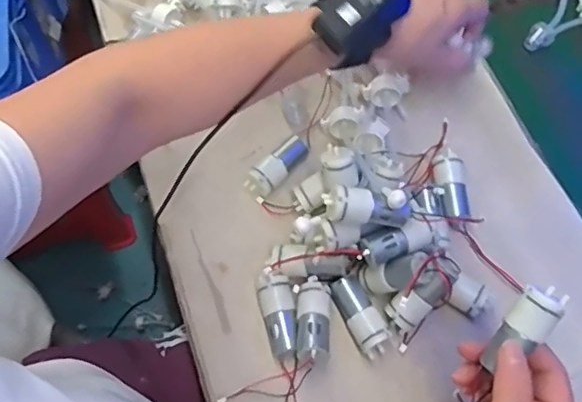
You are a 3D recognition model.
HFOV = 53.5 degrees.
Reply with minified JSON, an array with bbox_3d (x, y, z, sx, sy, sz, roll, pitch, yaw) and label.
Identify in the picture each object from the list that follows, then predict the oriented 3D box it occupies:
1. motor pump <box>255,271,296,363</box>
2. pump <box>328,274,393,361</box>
[{"bbox_3d":[-0.010,0.091,0.455,0.024,0.027,0.068,-11,68,-6],"label":"motor pump"},{"bbox_3d":[0.054,0.091,0.456,0.026,0.024,0.064,-24,70,-11],"label":"pump"}]

